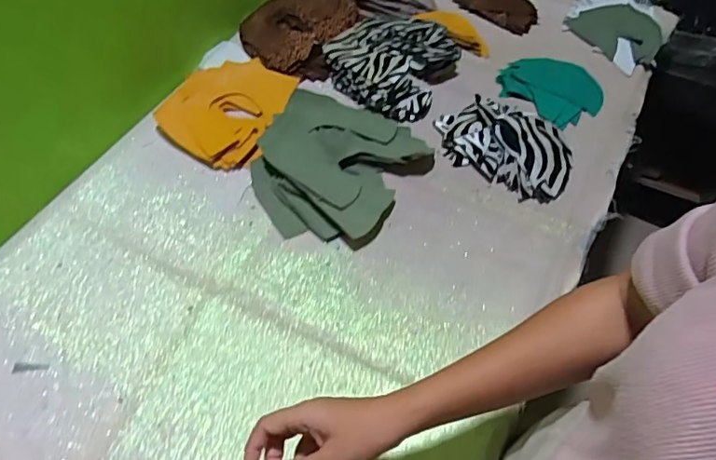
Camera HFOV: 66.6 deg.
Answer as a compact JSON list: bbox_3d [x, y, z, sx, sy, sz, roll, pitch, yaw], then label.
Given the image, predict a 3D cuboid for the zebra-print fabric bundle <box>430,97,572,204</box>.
[{"bbox_3d":[0.195,-0.120,0.714,0.180,0.036,0.122,34,61,23],"label":"zebra-print fabric bundle"}]

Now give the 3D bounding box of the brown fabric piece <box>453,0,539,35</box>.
[{"bbox_3d":[0.235,-0.375,0.908,0.080,0.020,0.142,-37,61,-23],"label":"brown fabric piece"}]

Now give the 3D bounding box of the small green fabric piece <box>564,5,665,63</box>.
[{"bbox_3d":[0.408,-0.312,0.850,0.095,0.032,0.132,-25,57,-16],"label":"small green fabric piece"}]

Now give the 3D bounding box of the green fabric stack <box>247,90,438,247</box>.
[{"bbox_3d":[-0.029,-0.087,0.703,0.201,0.053,0.216,29,60,21],"label":"green fabric stack"}]

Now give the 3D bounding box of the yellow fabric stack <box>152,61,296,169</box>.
[{"bbox_3d":[-0.178,-0.174,0.776,0.157,0.041,0.196,18,56,14],"label":"yellow fabric stack"}]

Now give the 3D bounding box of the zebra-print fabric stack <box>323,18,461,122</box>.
[{"bbox_3d":[0.046,-0.258,0.794,0.172,0.045,0.181,25,58,18],"label":"zebra-print fabric stack"}]

